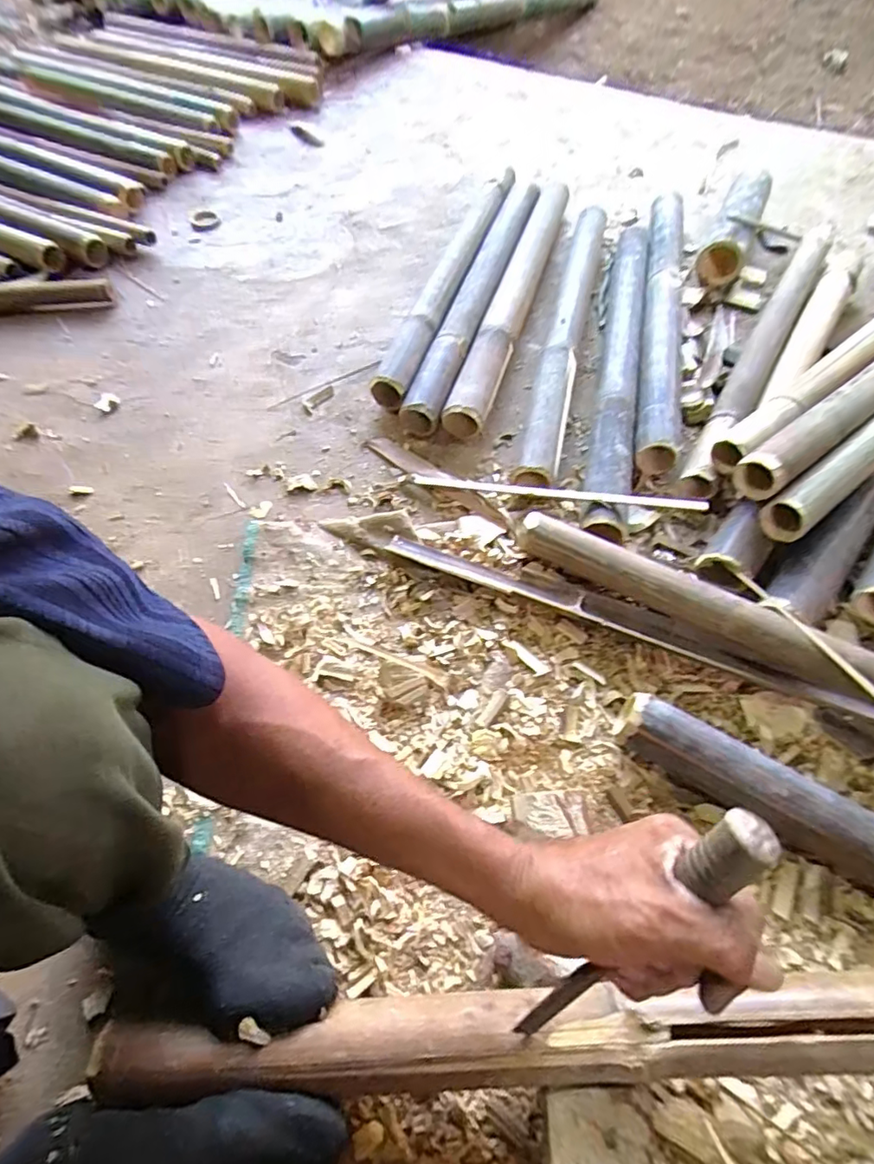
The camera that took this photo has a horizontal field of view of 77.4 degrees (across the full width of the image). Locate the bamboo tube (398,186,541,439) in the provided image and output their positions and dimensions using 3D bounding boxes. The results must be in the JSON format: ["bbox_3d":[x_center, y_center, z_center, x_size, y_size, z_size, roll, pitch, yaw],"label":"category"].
[{"bbox_3d":[0.073,-0.461,0.884,0.064,0.052,0.590,18,63,11],"label":"bamboo tube"}]

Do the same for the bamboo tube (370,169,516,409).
[{"bbox_3d":[0.029,-0.505,0.907,0.055,0.055,0.587,17,62,10],"label":"bamboo tube"}]

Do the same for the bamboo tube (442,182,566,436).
[{"bbox_3d":[0.133,-0.473,0.887,0.058,0.057,0.631,15,62,10],"label":"bamboo tube"}]

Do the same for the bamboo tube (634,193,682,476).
[{"bbox_3d":[0.349,-0.415,0.846,0.064,0.056,0.611,11,61,7],"label":"bamboo tube"}]

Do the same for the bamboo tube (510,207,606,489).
[{"bbox_3d":[0.193,-0.375,0.826,0.059,0.056,0.606,12,62,8],"label":"bamboo tube"}]

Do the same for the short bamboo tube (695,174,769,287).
[{"bbox_3d":[0.518,-0.615,0.943,0.067,0.075,0.258,24,64,14],"label":"short bamboo tube"}]

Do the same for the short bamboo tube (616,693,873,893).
[{"bbox_3d":[0.289,0.189,0.495,0.255,0.053,0.059,28,65,16],"label":"short bamboo tube"}]

